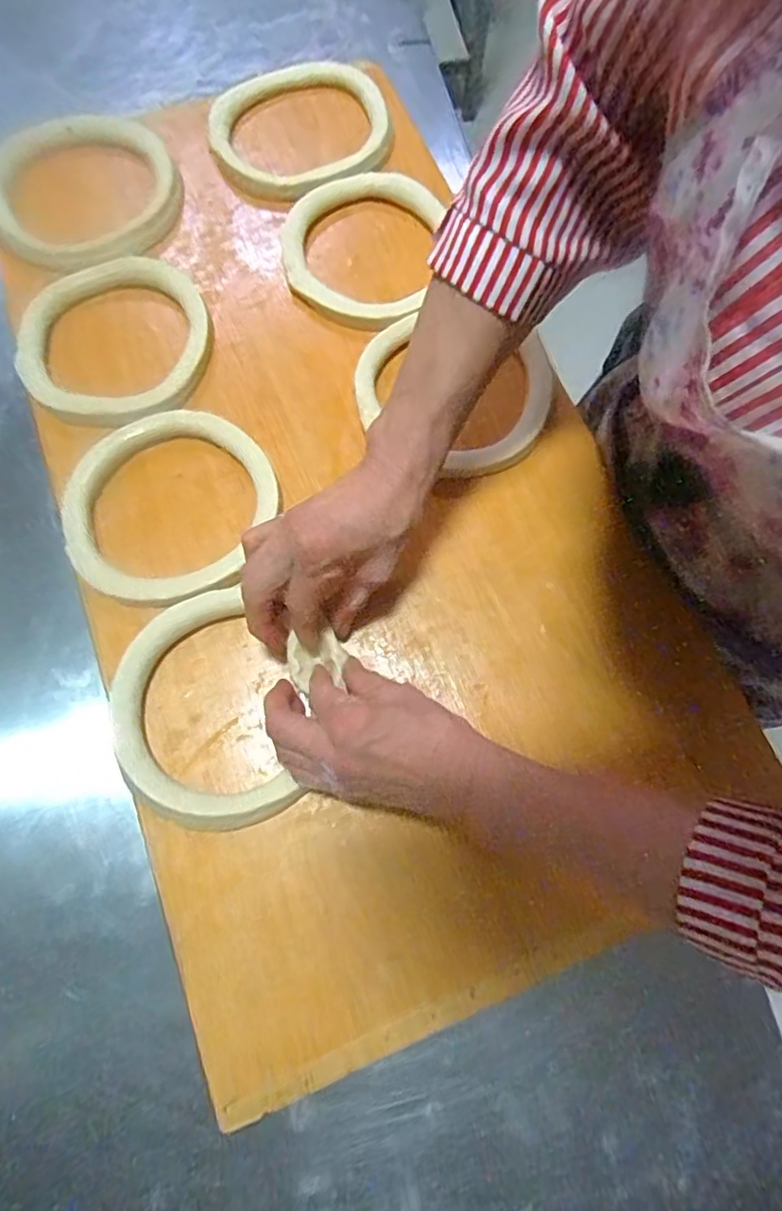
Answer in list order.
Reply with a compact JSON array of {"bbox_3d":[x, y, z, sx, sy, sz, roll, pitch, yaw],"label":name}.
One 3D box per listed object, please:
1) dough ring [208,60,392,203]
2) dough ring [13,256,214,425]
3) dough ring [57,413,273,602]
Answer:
[{"bbox_3d":[-0.085,-0.445,0.568,0.163,0.020,0.160,0,73,-1],"label":"dough ring"},{"bbox_3d":[-0.220,-0.210,0.488,0.148,0.021,0.155,0,73,-1],"label":"dough ring"},{"bbox_3d":[-0.161,-0.073,0.450,0.151,0.025,0.142,0,73,-1],"label":"dough ring"}]

